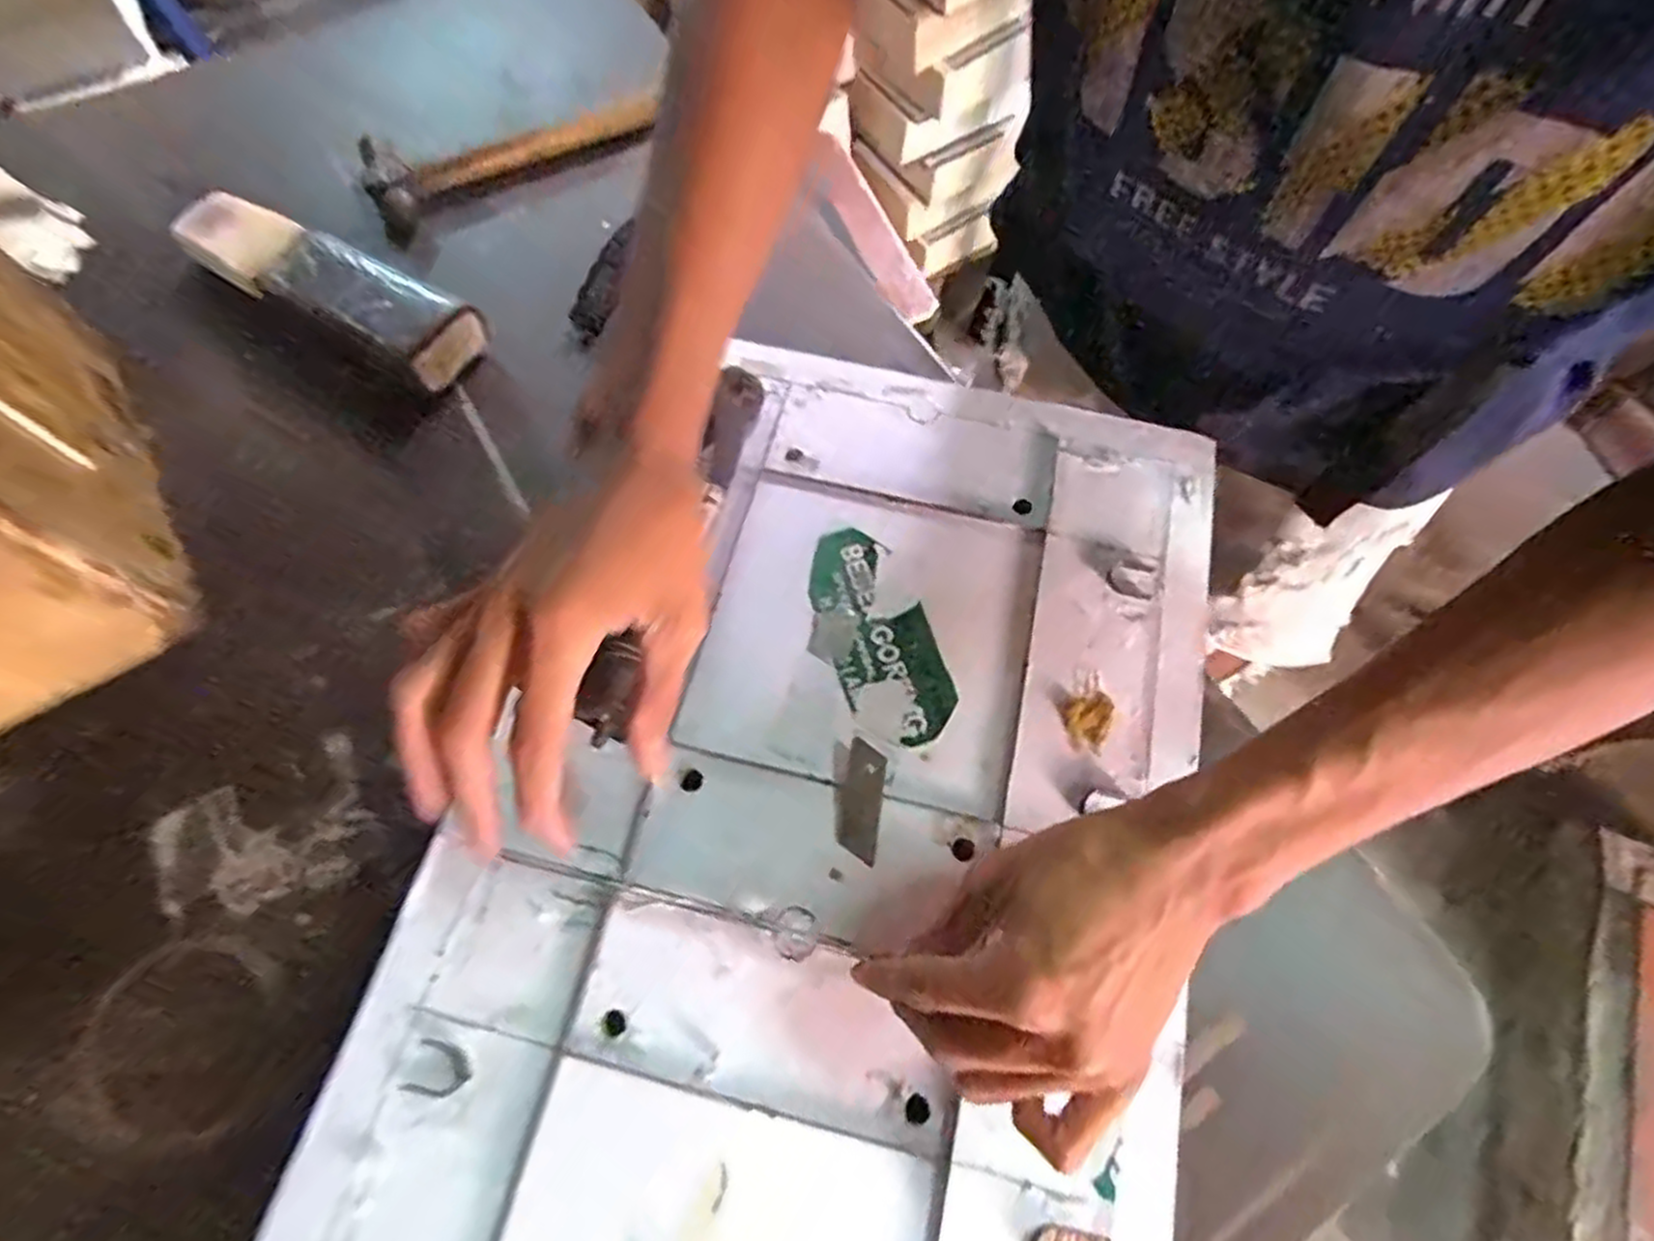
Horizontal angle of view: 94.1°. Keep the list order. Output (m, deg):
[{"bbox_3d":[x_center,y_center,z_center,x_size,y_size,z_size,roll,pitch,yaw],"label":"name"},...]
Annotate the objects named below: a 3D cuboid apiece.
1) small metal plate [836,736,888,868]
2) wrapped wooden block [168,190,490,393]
[{"bbox_3d":[0.015,0.083,0.358,0.020,0.004,0.053,7,74,12],"label":"small metal plate"},{"bbox_3d":[-0.303,-0.203,0.470,0.196,0.041,0.060,25,69,11],"label":"wrapped wooden block"}]

